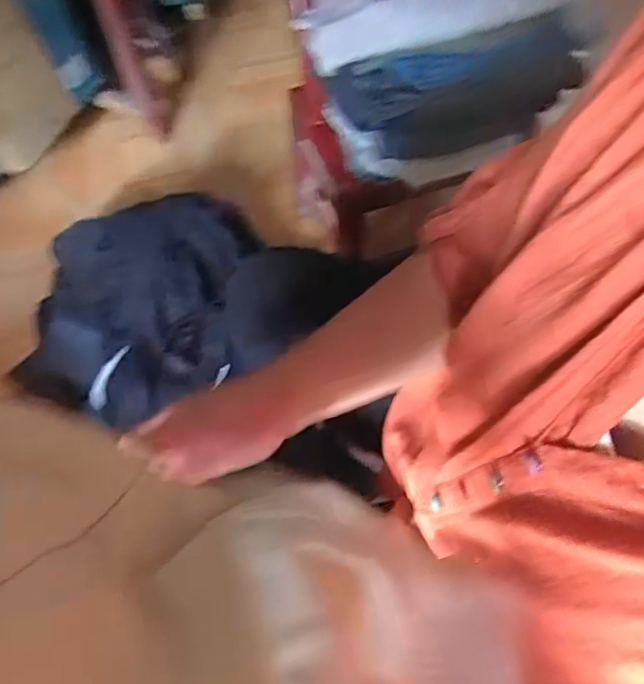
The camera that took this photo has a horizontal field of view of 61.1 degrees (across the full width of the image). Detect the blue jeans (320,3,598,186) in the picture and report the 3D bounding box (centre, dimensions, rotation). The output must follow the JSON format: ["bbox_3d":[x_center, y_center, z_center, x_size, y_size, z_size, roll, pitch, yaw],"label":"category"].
[{"bbox_3d":[0.211,-0.359,0.831,0.388,0.183,0.088,-14,62,-7],"label":"blue jeans"}]

